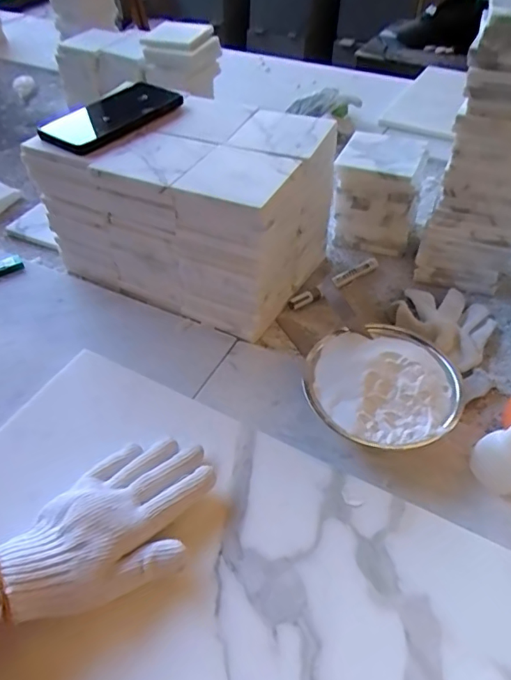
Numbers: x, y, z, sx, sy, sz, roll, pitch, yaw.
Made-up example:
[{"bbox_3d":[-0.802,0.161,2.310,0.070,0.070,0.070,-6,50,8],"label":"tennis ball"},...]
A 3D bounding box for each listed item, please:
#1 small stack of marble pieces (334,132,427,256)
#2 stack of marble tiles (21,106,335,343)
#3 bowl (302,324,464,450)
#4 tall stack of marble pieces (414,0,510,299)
[{"bbox_3d":[0.169,-0.201,0.702,0.109,0.130,0.104,14,49,13],"label":"small stack of marble pieces"},{"bbox_3d":[-0.080,-0.170,0.640,0.304,0.184,0.217,20,51,20],"label":"stack of marble tiles"},{"bbox_3d":[0.121,0.049,0.499,0.136,0.052,0.142,0,48,0],"label":"bowl"},{"bbox_3d":[0.270,-0.197,0.571,0.110,0.307,0.101,29,55,26],"label":"tall stack of marble pieces"}]

